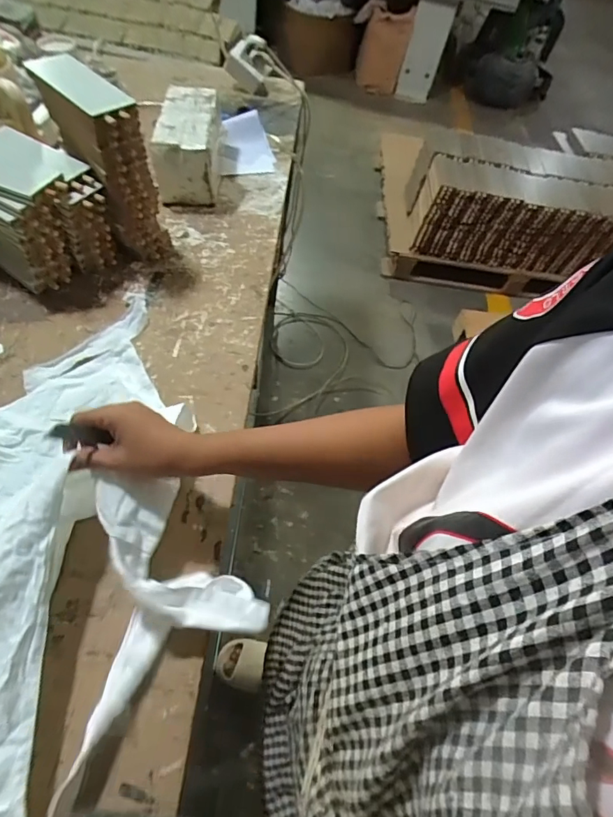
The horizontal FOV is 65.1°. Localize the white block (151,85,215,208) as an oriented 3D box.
[{"bbox_3d":[-0.227,-0.505,0.917,0.096,0.103,0.248,3,55,-11],"label":"white block"}]

